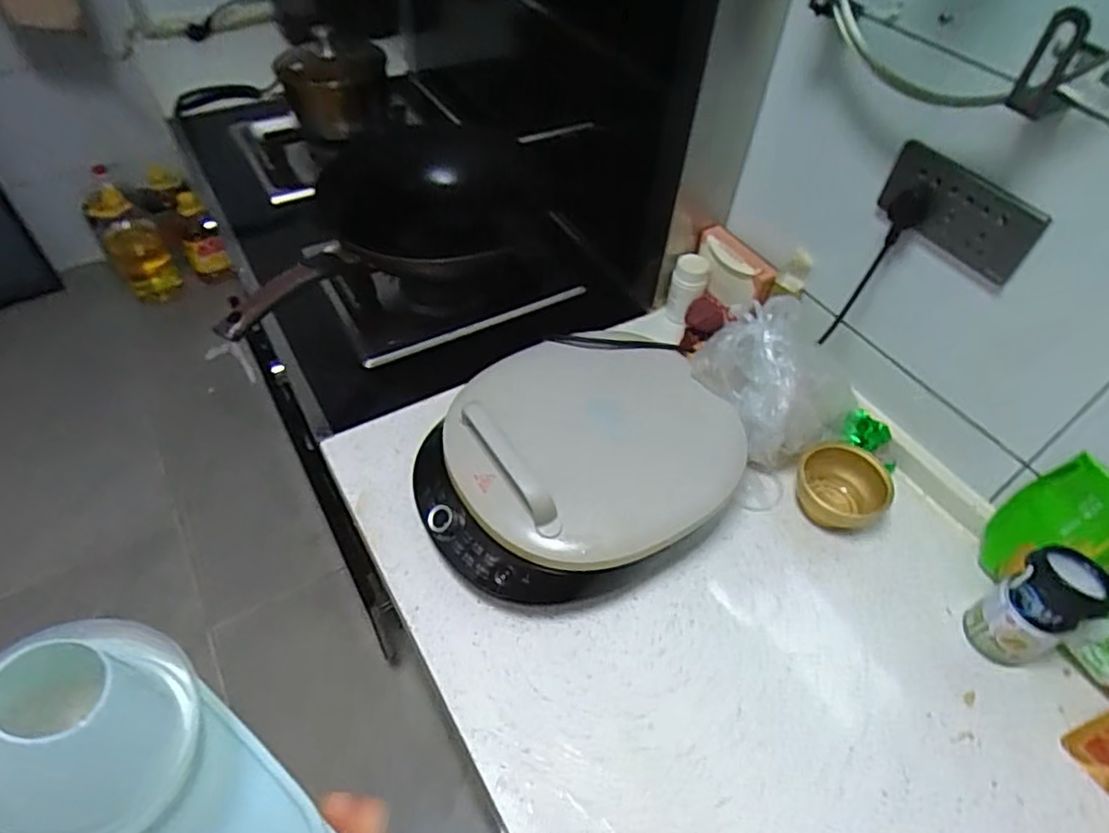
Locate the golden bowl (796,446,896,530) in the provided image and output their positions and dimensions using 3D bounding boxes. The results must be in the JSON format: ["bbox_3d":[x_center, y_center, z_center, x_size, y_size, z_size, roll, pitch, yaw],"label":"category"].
[{"bbox_3d":[0.328,0.082,0.754,0.102,0.048,0.092,-24,56,-20],"label":"golden bowl"}]

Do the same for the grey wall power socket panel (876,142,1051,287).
[{"bbox_3d":[0.388,-0.199,0.637,0.017,0.084,0.151,-31,58,-28],"label":"grey wall power socket panel"}]

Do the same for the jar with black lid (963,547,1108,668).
[{"bbox_3d":[0.457,0.183,0.622,0.074,0.130,0.069,1,51,-2],"label":"jar with black lid"}]

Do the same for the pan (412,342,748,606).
[{"bbox_3d":[0.021,0.048,0.714,0.326,0.129,0.282,-29,57,-27],"label":"pan"}]

